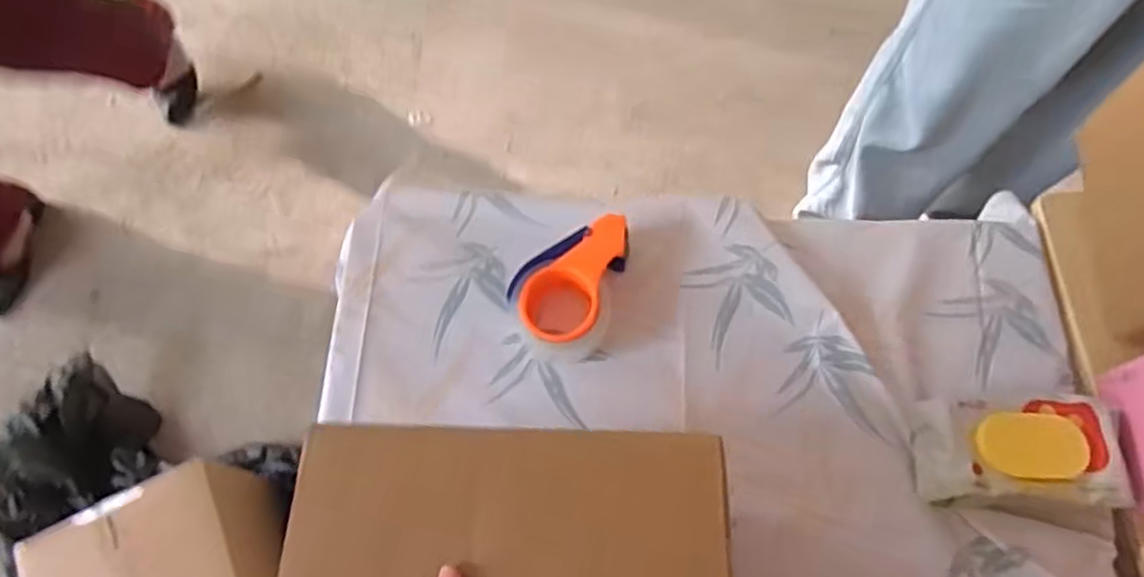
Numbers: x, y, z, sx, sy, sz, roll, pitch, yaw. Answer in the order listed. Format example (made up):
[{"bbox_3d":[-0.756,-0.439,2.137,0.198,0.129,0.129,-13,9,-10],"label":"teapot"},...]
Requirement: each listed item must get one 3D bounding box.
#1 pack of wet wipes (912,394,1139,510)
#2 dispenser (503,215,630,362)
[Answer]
[{"bbox_3d":[0.432,0.155,0.706,0.186,0.061,0.111,0,67,3],"label":"pack of wet wipes"},{"bbox_3d":[-0.005,-0.005,0.778,0.104,0.065,0.152,16,69,9],"label":"dispenser"}]

